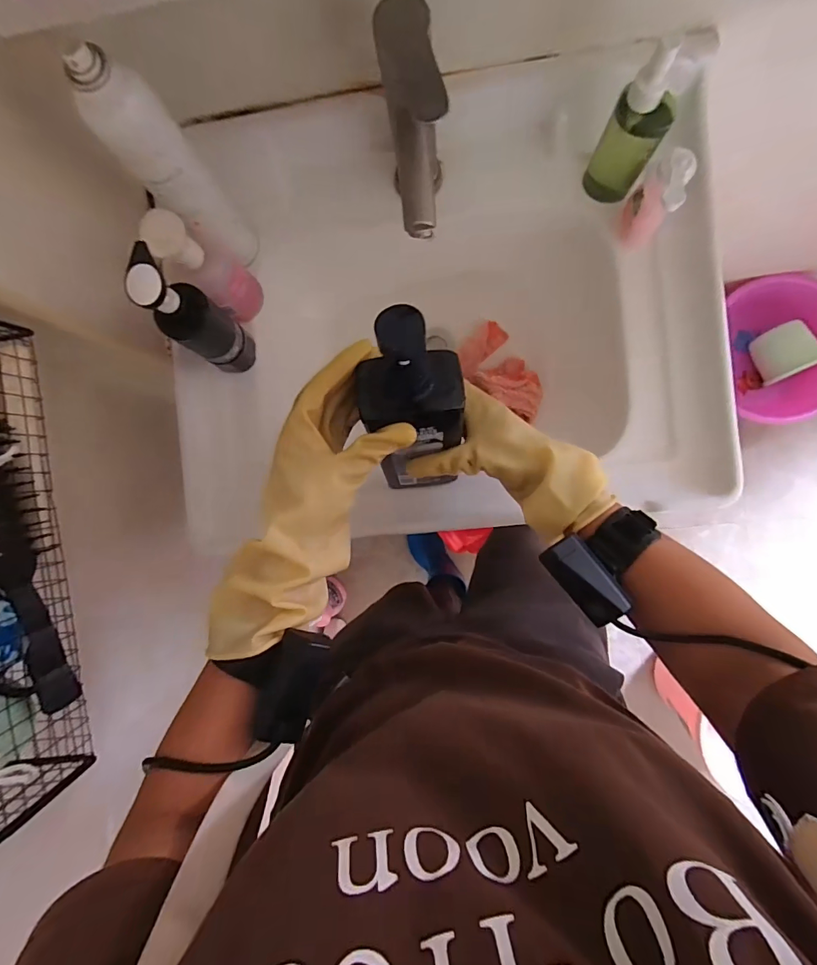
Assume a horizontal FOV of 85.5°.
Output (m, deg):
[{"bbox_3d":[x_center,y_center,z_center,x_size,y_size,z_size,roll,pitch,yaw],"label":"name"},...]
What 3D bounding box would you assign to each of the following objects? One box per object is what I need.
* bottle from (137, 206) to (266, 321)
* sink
[{"bbox_3d":[-0.198,-0.213,0.446,0.049,0.148,0.059,21,93,4],"label":"bottle"},{"bbox_3d":[0.035,-0.189,0.527,0.576,0.173,0.463,-4,91,5],"label":"sink"}]

